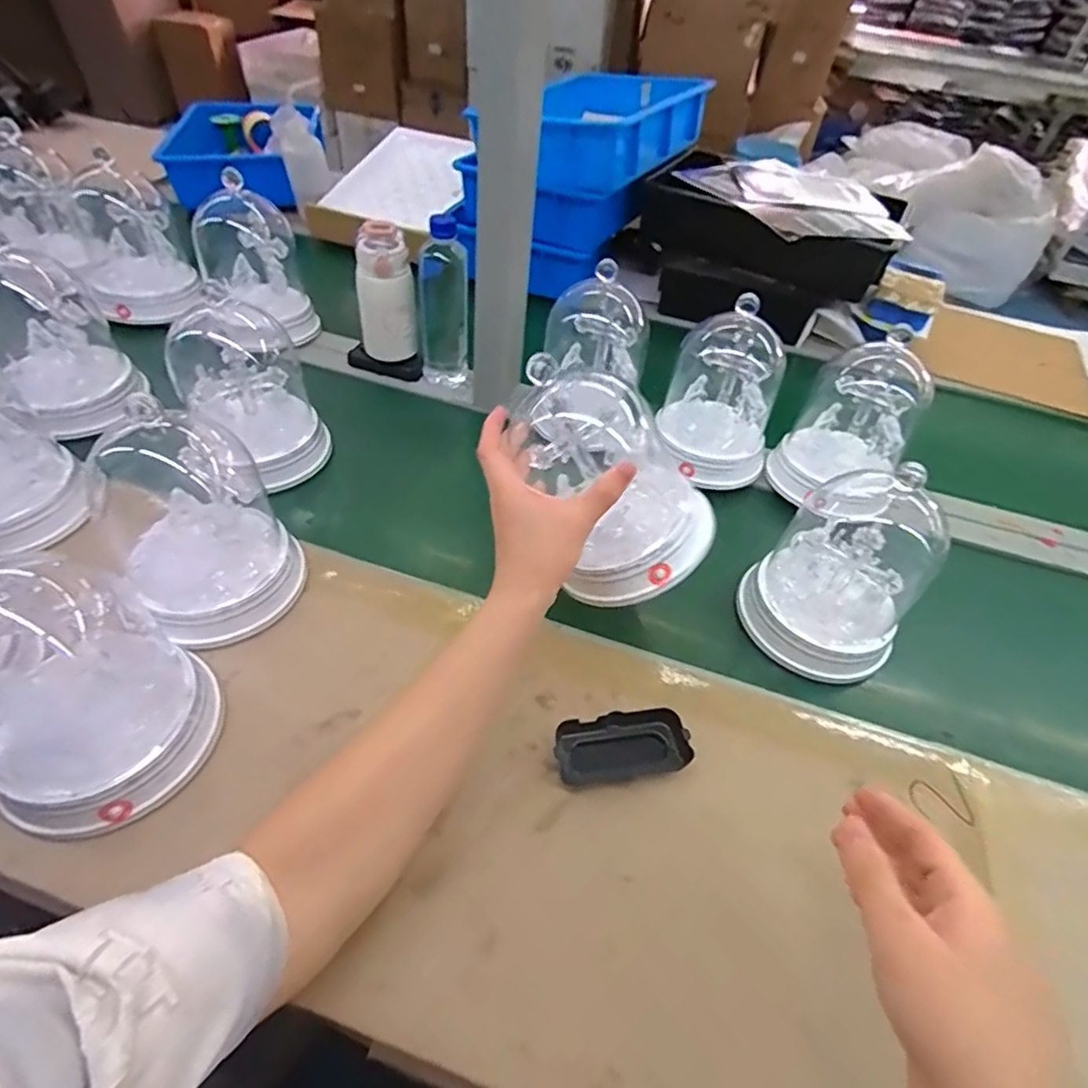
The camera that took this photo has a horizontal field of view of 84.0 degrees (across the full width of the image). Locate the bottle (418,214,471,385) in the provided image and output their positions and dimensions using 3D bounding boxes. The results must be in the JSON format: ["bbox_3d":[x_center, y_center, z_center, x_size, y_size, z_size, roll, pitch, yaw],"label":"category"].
[{"bbox_3d":[-0.128,-0.325,0.794,0.066,0.201,0.052,13,47,7],"label":"bottle"}]

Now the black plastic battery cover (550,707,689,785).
[{"bbox_3d":[0.063,0.167,0.497,0.106,0.024,0.049,-7,48,-12],"label":"black plastic battery cover"}]

